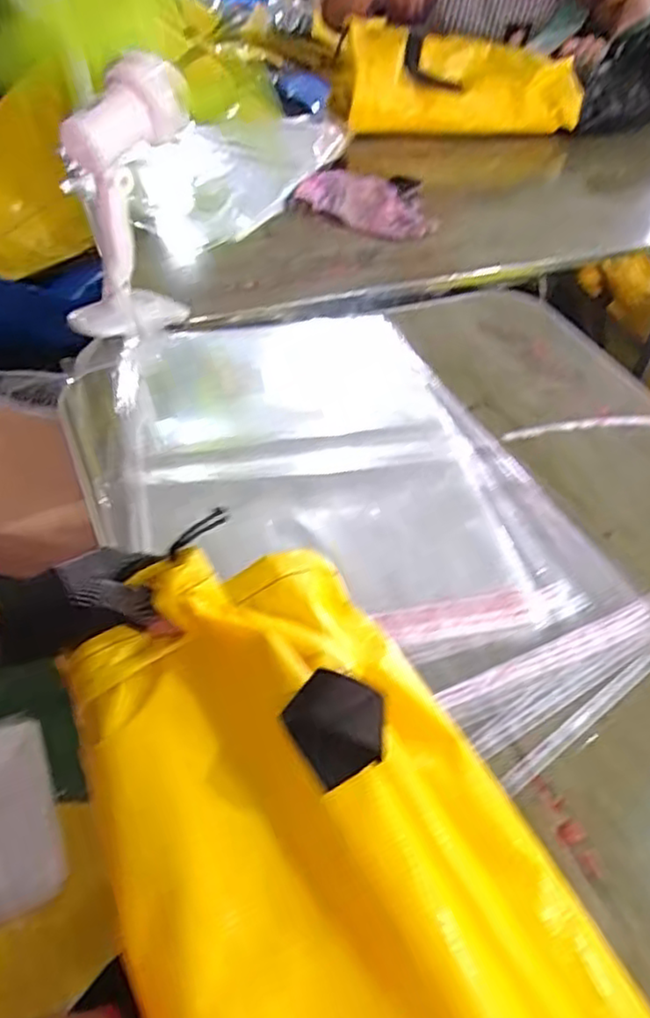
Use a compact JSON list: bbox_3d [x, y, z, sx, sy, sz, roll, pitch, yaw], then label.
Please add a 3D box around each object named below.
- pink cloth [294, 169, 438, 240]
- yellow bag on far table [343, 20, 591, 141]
[{"bbox_3d":[0.062,-0.445,0.995,0.213,0.034,0.102,28,52,19],"label":"pink cloth"},{"bbox_3d":[0.245,-0.716,1.172,0.396,0.141,0.175,-1,49,-5],"label":"yellow bag on far table"}]

